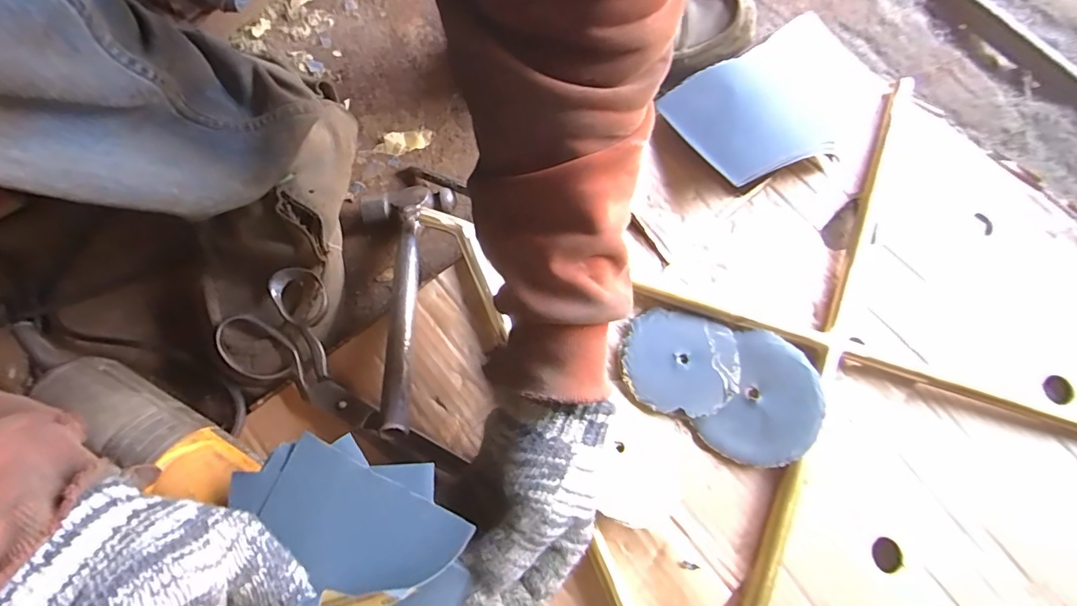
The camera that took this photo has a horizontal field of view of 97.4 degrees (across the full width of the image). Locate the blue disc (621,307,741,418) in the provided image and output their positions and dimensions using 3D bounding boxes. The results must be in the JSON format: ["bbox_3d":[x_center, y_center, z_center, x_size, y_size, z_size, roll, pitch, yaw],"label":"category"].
[{"bbox_3d":[0.118,0.050,0.394,0.093,0.004,0.082,17,67,11],"label":"blue disc"}]

